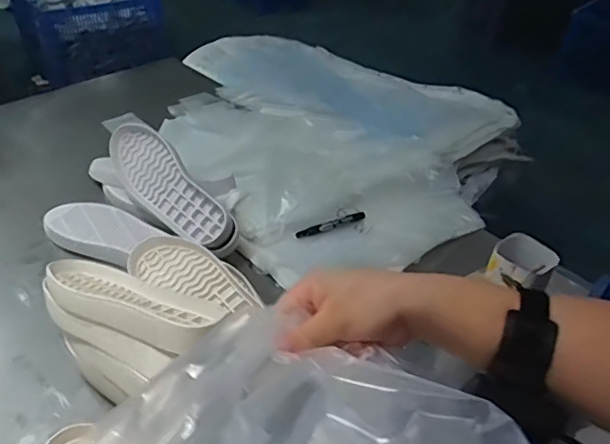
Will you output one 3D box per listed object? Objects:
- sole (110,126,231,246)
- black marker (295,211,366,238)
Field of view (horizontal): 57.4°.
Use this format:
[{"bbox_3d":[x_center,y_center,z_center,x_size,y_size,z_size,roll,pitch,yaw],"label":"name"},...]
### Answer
[{"bbox_3d":[-0.204,-0.051,0.817,0.243,0.092,0.017,47,13,21],"label":"sole"},{"bbox_3d":[0.038,0.005,0.819,0.105,0.013,0.010,-17,43,-7],"label":"black marker"}]

